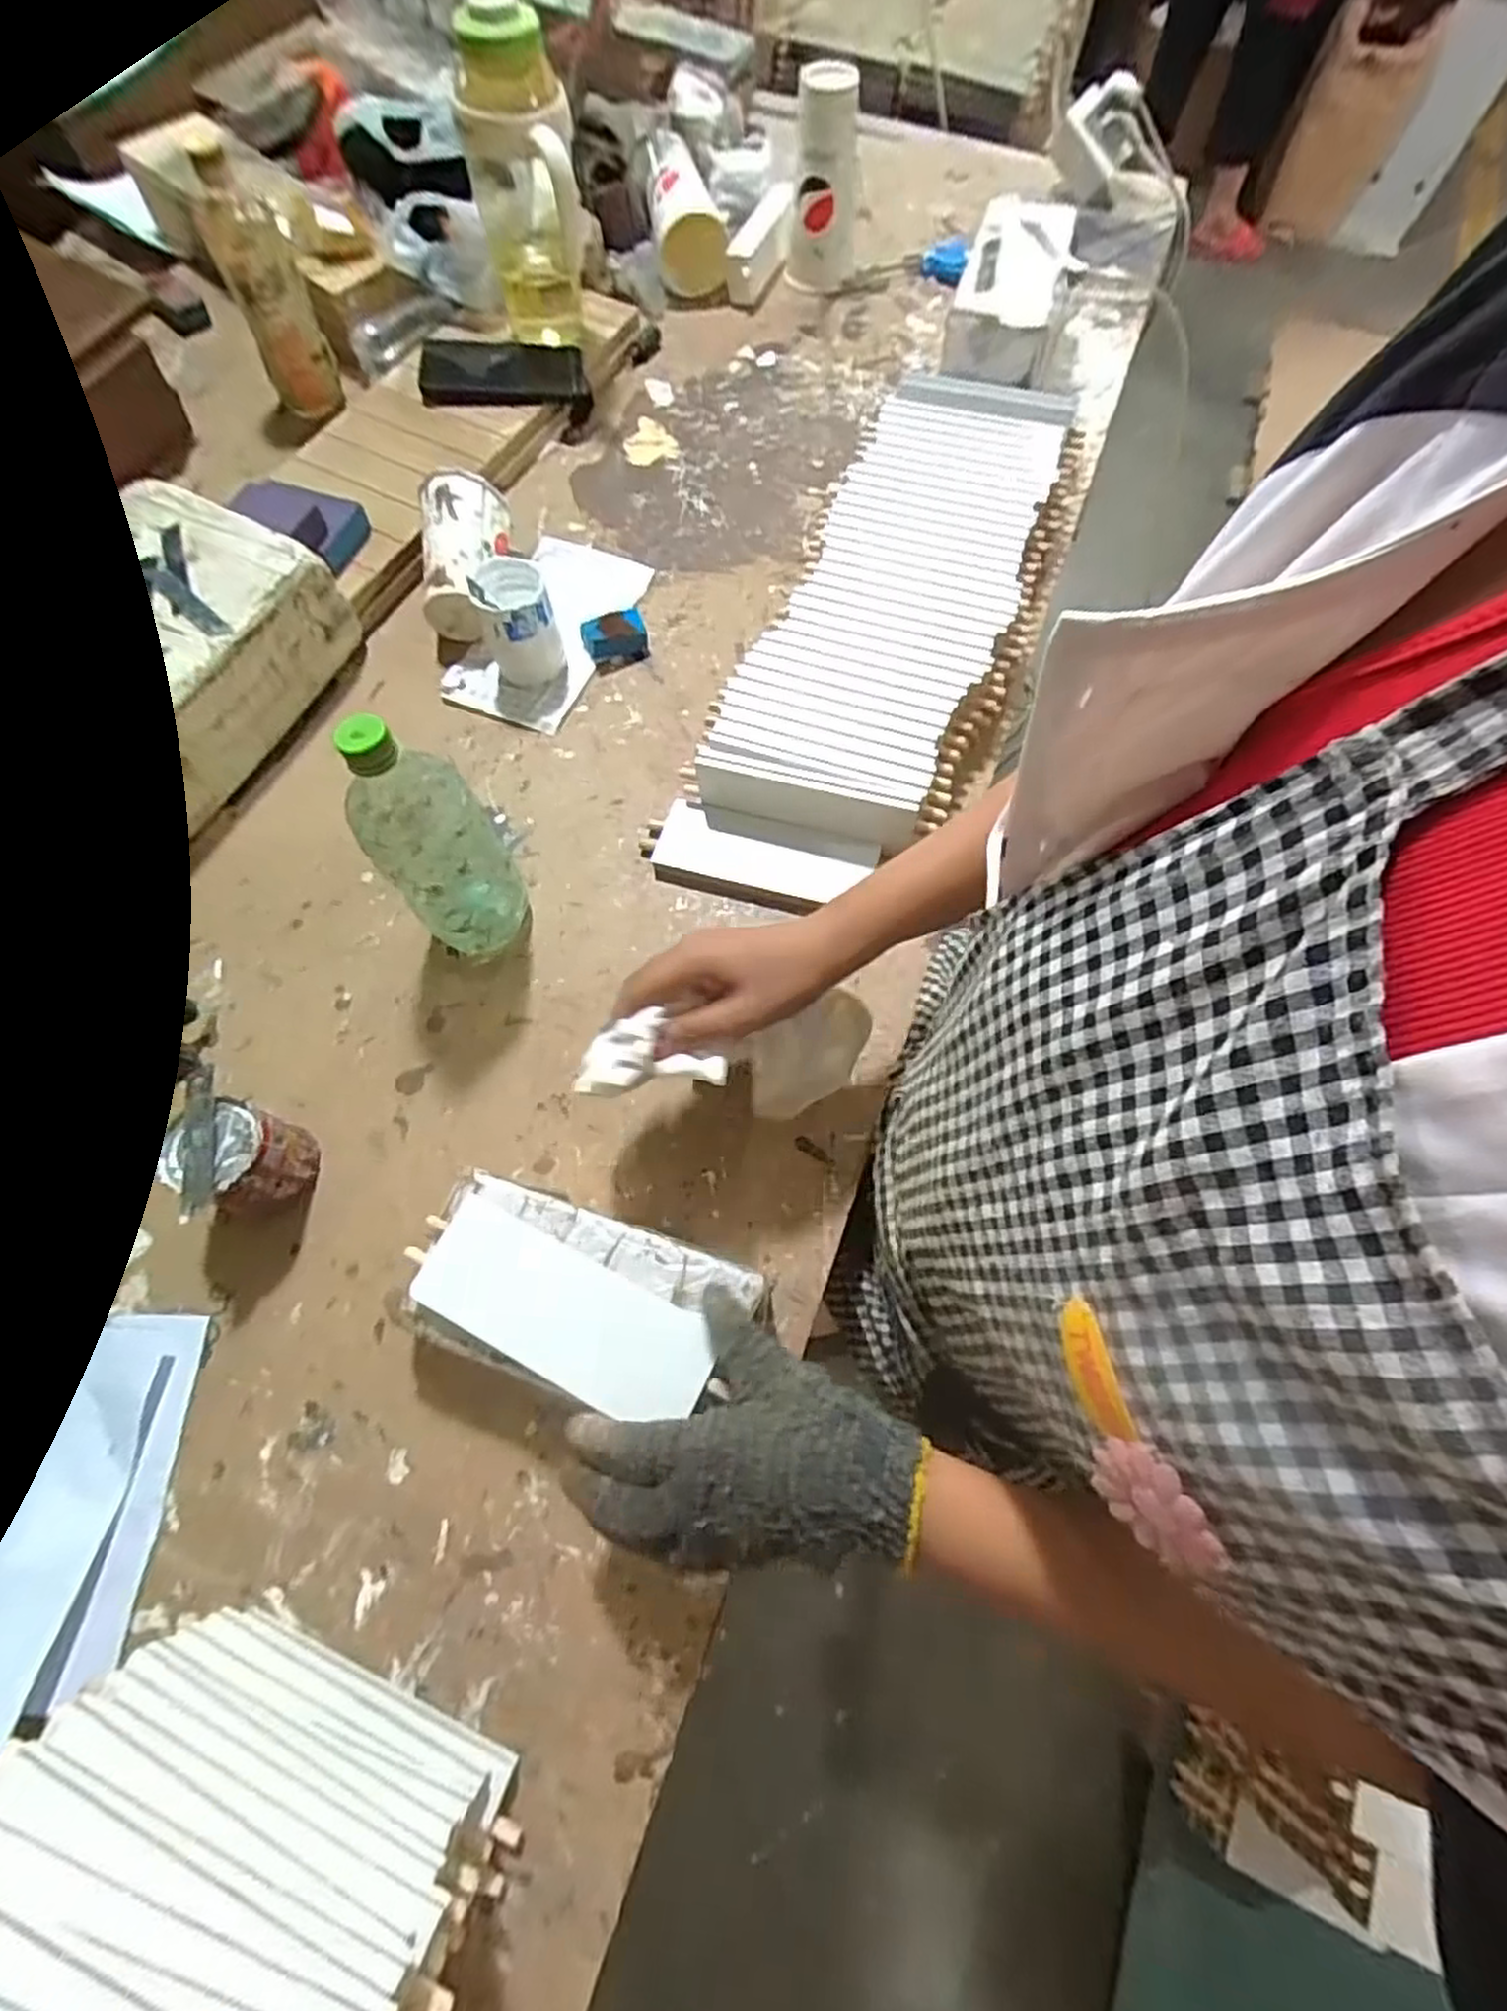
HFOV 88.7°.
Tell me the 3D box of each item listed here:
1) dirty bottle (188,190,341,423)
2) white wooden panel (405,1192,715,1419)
[{"bbox_3d":[-0.502,-0.732,0.814,0.073,0.161,0.078,-23,73,-12],"label":"dirty bottle"},{"bbox_3d":[-0.112,0.175,0.444,0.180,0.016,0.065,24,69,11],"label":"white wooden panel"}]

